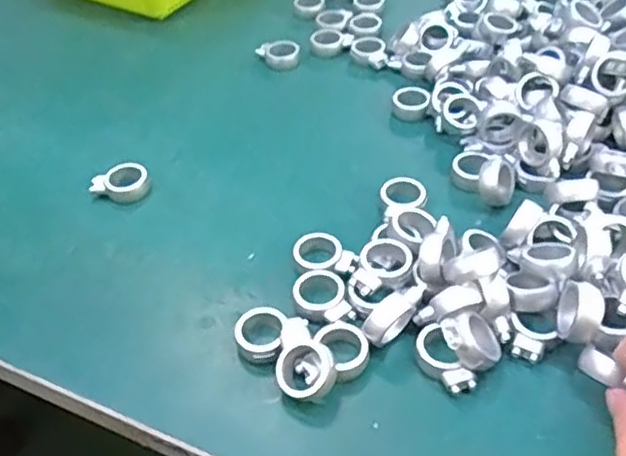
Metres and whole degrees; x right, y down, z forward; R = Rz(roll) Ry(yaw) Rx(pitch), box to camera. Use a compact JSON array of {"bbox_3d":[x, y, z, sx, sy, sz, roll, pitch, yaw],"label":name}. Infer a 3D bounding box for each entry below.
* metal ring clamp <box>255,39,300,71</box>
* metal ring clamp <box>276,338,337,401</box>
[{"bbox_3d":[-0.026,-0.130,0.497,0.032,0.015,0.023,-7,45,-1],"label":"metal ring clamp"},{"bbox_3d":[-0.003,0.065,0.294,0.024,0.018,0.025,-31,50,-23],"label":"metal ring clamp"}]

